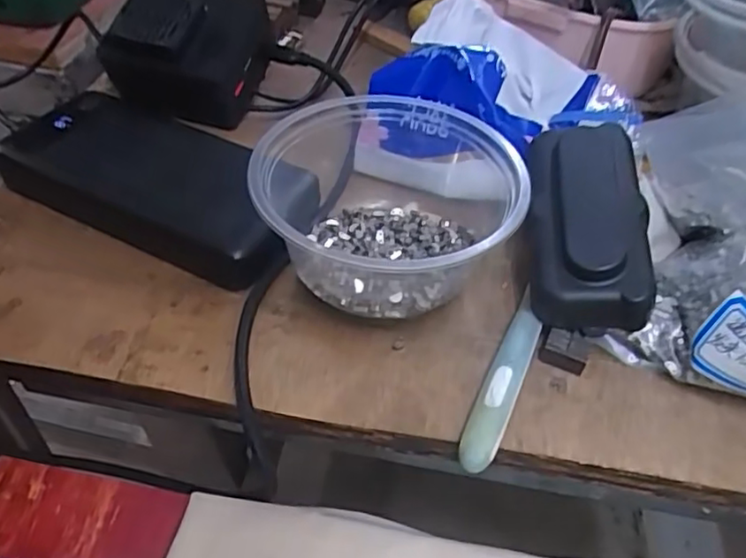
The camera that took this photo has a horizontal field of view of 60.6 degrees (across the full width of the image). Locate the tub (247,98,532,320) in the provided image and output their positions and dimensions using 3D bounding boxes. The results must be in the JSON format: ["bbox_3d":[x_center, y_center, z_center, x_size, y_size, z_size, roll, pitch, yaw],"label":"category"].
[{"bbox_3d":[0.005,-0.038,0.292,0.106,0.058,0.111,2,51,-2],"label":"tub"}]

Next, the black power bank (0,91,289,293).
[{"bbox_3d":[-0.105,-0.051,0.319,0.159,0.025,0.071,23,53,15],"label":"black power bank"}]

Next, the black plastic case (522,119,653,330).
[{"bbox_3d":[0.093,-0.027,0.281,0.047,0.029,0.098,4,63,-1],"label":"black plastic case"}]

